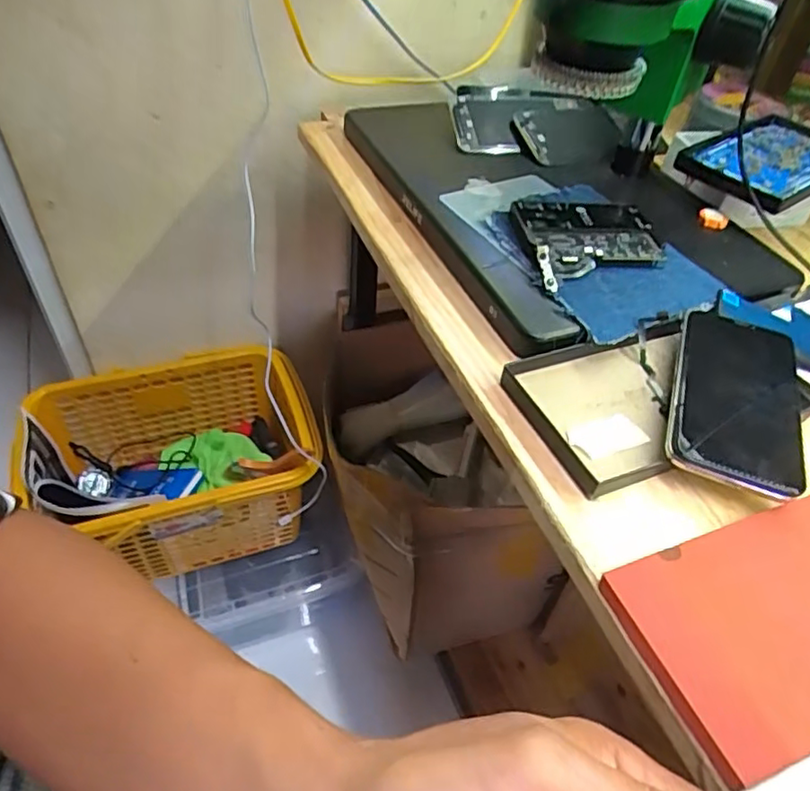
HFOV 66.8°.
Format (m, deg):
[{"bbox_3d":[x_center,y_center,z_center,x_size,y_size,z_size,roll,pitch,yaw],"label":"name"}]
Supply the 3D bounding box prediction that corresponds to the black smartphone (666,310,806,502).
[{"bbox_3d":[0.200,0.000,0.372,0.070,0.014,0.136,18,50,13],"label":"black smartphone"}]

